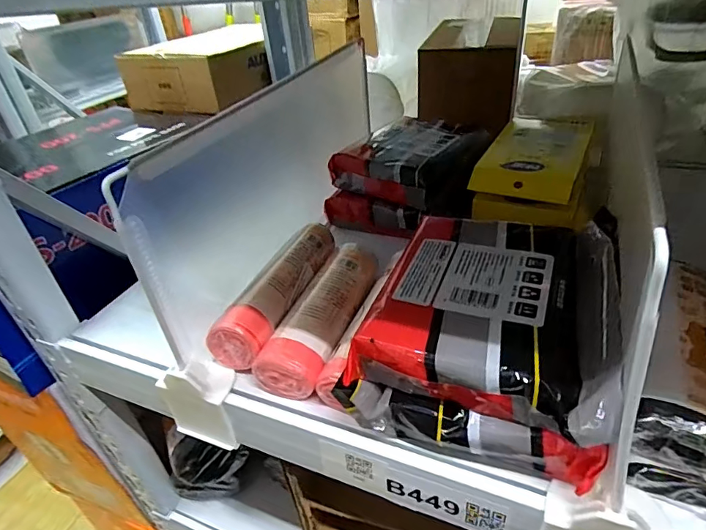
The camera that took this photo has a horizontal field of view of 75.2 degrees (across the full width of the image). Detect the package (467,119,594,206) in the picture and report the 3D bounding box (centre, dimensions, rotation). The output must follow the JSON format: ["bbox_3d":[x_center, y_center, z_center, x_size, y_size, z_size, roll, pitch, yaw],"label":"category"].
[{"bbox_3d":[0.185,-0.113,0.466,0.088,0.018,0.162,14,40,27],"label":"package"}]

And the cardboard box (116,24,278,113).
[{"bbox_3d":[-0.234,-0.284,0.681,0.162,0.073,0.139,13,39,25],"label":"cardboard box"}]

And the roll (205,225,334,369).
[{"bbox_3d":[-0.062,0.019,0.391,0.044,0.038,0.157,8,38,20],"label":"roll"}]

